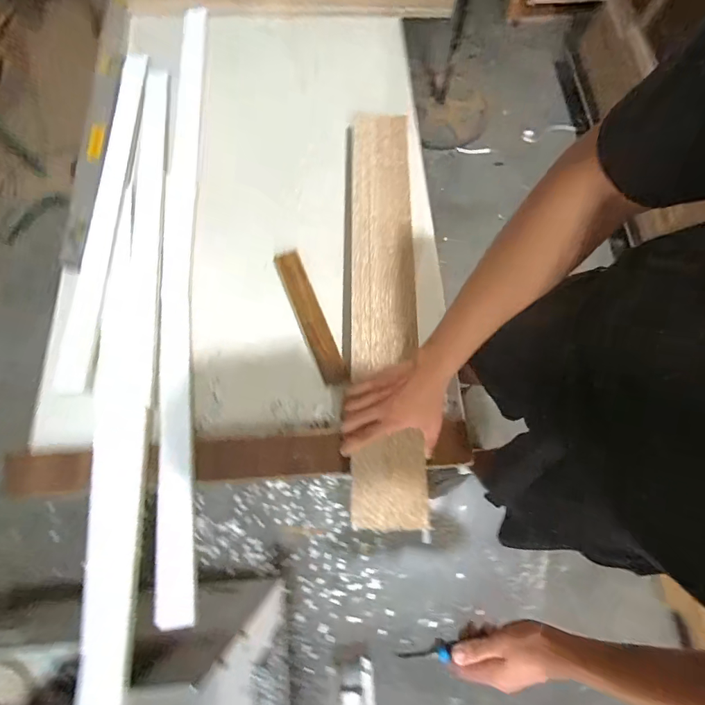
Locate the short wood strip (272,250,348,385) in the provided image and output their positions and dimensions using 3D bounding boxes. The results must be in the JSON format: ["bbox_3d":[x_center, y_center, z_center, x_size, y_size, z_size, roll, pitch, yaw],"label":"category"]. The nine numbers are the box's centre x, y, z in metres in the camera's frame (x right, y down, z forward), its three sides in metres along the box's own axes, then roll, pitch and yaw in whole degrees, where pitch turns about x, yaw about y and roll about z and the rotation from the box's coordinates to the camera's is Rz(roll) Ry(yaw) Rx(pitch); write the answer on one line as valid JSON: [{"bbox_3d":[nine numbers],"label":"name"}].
[{"bbox_3d":[-0.074,-0.064,0.696,0.045,0.015,0.259,-22,73,-8],"label":"short wood strip"}]

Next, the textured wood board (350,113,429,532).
[{"bbox_3d":[0.053,-0.112,0.671,0.108,0.028,0.748,1,69,-2],"label":"textured wood board"}]

